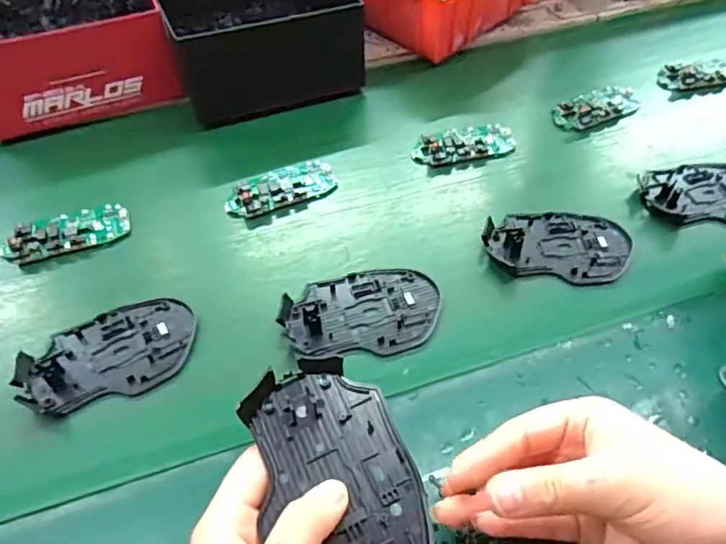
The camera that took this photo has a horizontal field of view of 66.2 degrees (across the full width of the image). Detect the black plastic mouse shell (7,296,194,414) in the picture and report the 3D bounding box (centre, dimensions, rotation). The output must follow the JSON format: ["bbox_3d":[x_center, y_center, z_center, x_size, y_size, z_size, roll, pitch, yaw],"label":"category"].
[{"bbox_3d":[-0.174,0.055,0.382,0.113,0.012,0.070,-15,51,-12],"label":"black plastic mouse shell"}]

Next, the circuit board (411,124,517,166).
[{"bbox_3d":[0.095,-0.123,0.530,0.097,0.014,0.046,-8,50,-6],"label":"circuit board"}]

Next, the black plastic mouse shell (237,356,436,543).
[{"bbox_3d":[-0.011,0.095,0.258,0.069,0.025,0.111,-14,51,-11],"label":"black plastic mouse shell"}]

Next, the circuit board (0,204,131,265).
[{"bbox_3d":[-0.245,-0.033,0.458,0.098,0.013,0.042,-21,52,-16],"label":"circuit board"}]

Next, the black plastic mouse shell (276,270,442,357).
[{"bbox_3d":[-0.001,0.026,0.401,0.111,0.011,0.071,-3,49,-2],"label":"black plastic mouse shell"}]

